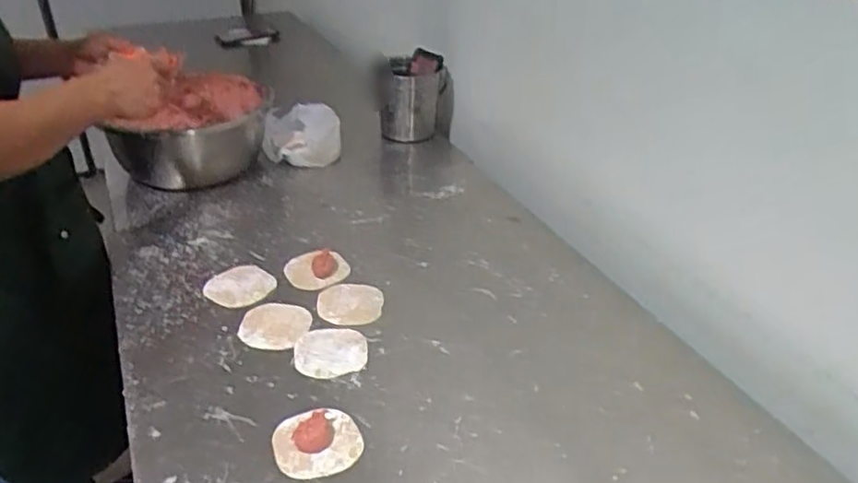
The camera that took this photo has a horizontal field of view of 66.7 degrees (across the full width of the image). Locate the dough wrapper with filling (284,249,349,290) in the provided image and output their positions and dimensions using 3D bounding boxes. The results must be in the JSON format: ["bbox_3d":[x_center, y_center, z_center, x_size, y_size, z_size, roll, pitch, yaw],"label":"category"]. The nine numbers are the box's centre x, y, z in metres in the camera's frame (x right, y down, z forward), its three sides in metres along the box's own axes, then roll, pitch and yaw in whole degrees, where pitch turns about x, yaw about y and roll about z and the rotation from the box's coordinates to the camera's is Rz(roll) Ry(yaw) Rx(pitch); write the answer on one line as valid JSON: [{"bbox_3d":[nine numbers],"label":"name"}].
[{"bbox_3d":[-0.152,0.040,0.889,0.084,0.025,0.074,-9,34,-14],"label":"dough wrapper with filling"}]

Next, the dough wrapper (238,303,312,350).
[{"bbox_3d":[-0.187,0.102,0.794,0.082,0.005,0.074,12,38,19],"label":"dough wrapper"}]

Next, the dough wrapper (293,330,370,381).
[{"bbox_3d":[-0.113,0.129,0.755,0.081,0.007,0.079,1,33,-1],"label":"dough wrapper"}]

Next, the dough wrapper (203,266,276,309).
[{"bbox_3d":[-0.249,0.060,0.859,0.079,0.006,0.084,4,33,-2],"label":"dough wrapper"}]

